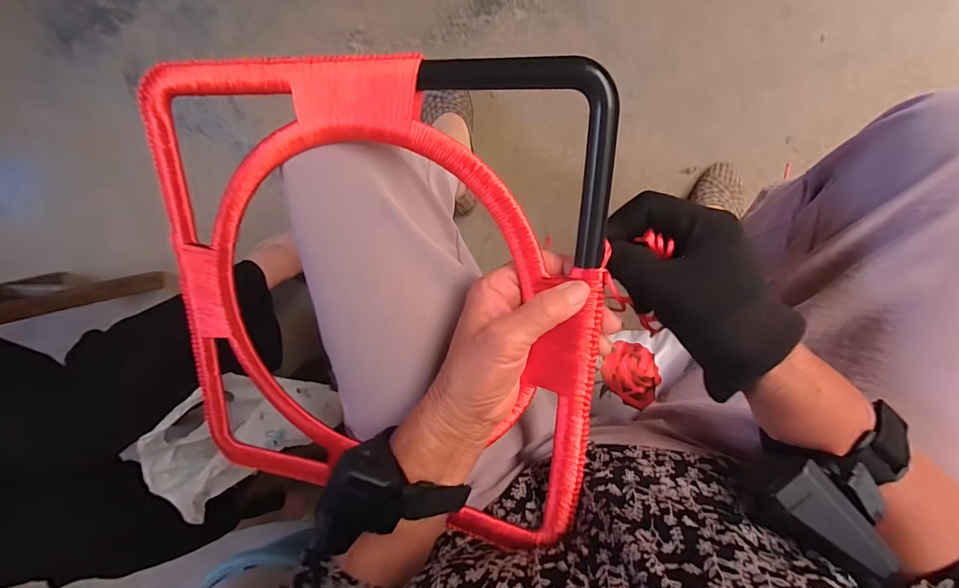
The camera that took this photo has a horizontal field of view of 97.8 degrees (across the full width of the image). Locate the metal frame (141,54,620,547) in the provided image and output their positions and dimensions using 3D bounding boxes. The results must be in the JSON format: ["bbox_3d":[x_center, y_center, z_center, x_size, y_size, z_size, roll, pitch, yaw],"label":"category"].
[{"bbox_3d":[-0.085,0.015,0.308,0.337,0.030,0.335,4,107,14],"label":"metal frame"}]

